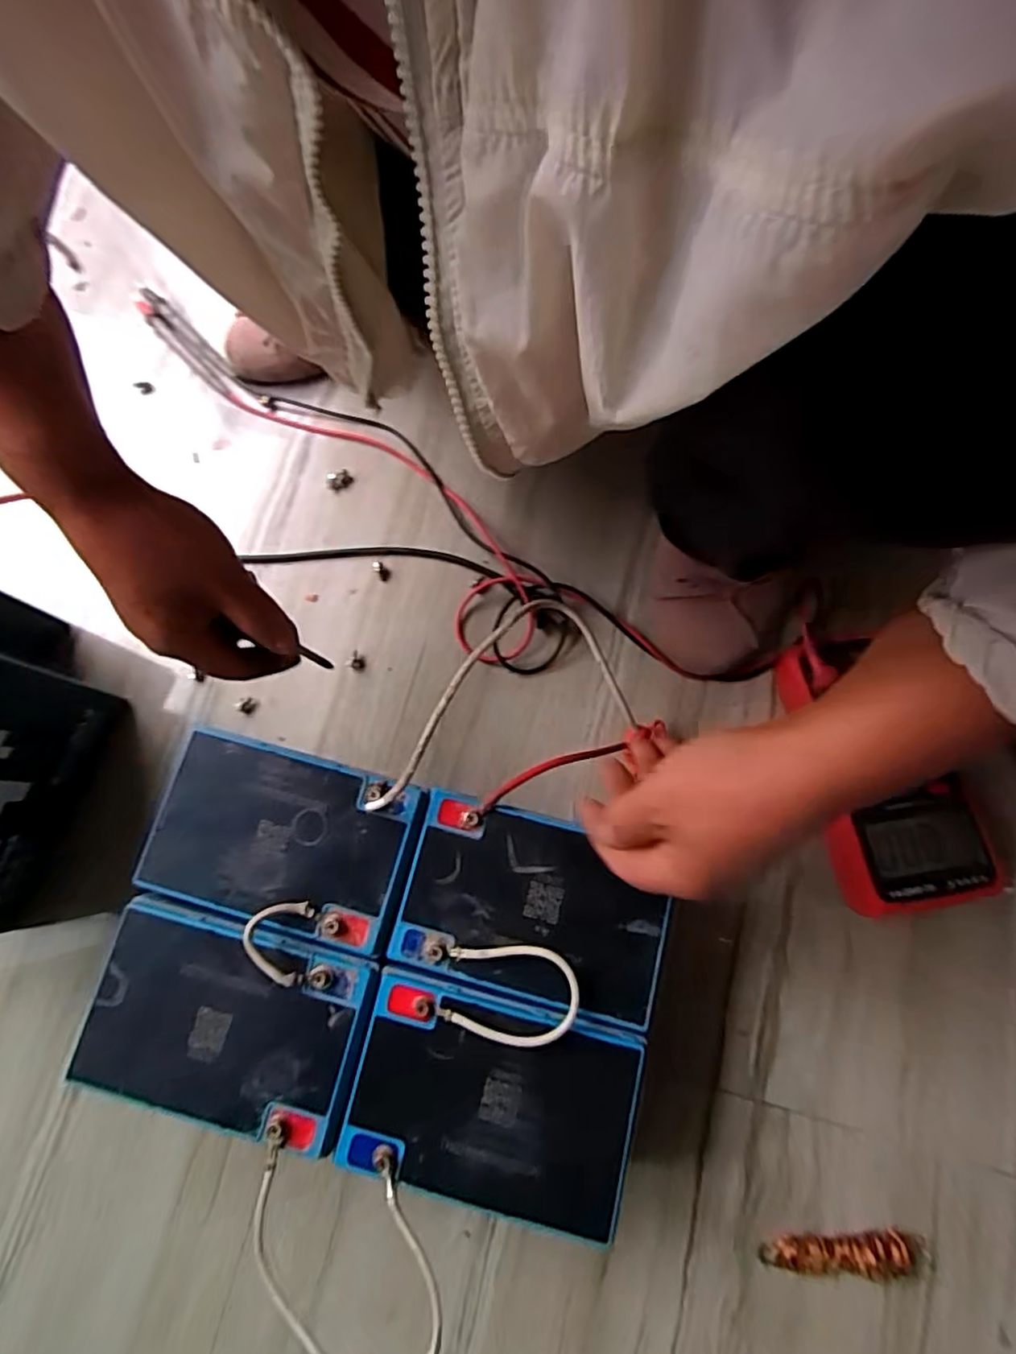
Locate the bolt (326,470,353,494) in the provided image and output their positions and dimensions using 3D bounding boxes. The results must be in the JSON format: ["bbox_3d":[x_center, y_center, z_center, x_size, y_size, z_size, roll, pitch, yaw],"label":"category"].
[{"bbox_3d":[-0.142,-0.166,0.532,0.021,0.004,0.018,-20,77,-4],"label":"bolt"}]

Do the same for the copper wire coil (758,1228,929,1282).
[{"bbox_3d":[0.211,0.357,0.389,0.102,0.017,0.021,-2,76,1],"label":"copper wire coil"}]

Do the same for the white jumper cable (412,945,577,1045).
[{"bbox_3d":[-0.006,0.172,0.339,0.085,0.011,0.050,-1,76,1],"label":"white jumper cable"}]

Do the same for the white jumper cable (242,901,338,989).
[{"bbox_3d":[-0.120,0.146,0.344,0.045,0.021,0.042,0,76,1],"label":"white jumper cable"}]

